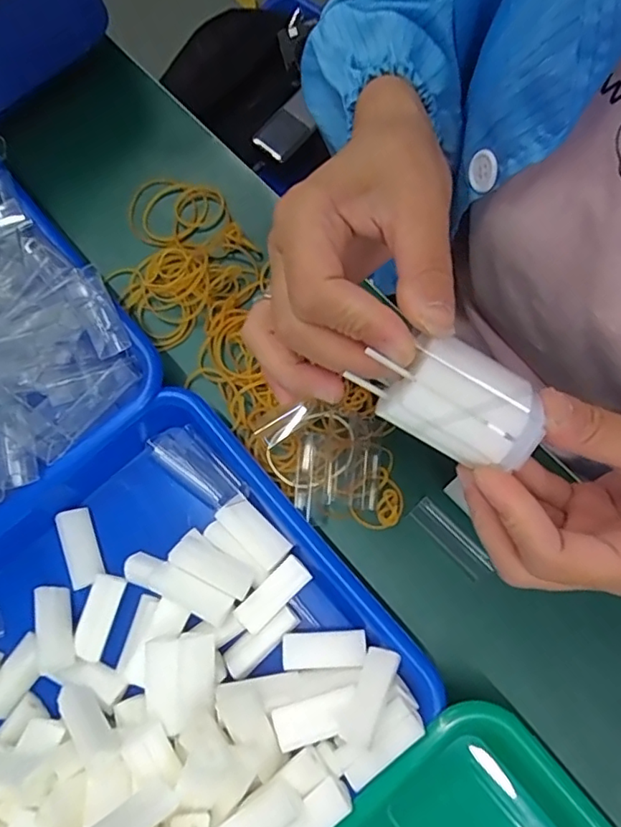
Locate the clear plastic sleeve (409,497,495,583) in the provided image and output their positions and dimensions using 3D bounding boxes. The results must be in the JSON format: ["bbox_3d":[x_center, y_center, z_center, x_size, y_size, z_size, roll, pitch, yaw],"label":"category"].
[{"bbox_3d":[0.081,0.072,0.323,0.015,0.007,0.052,-43,77,-5],"label":"clear plastic sleeve"}]

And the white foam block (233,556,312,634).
[{"bbox_3d":[-0.021,0.100,0.310,0.045,0.005,0.018,-43,77,-5],"label":"white foam block"}]

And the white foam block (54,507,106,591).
[{"bbox_3d":[-0.137,0.079,0.334,0.019,0.012,0.045,-23,76,0],"label":"white foam block"}]

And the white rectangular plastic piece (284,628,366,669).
[{"bbox_3d":[0.007,0.127,0.300,0.045,0.009,0.017,-5,77,4],"label":"white rectangular plastic piece"}]

